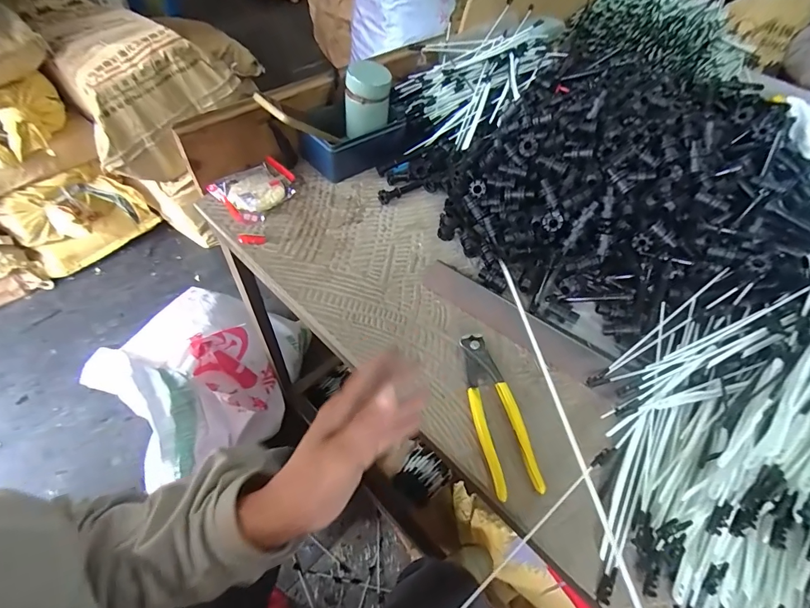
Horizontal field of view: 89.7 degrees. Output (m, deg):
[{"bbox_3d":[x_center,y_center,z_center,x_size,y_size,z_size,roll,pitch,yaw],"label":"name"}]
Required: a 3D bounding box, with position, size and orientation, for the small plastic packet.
[{"bbox_3d":[-0.201,-0.159,0.562,0.103,0.015,0.102,-35,63,-27],"label":"small plastic packet"}]

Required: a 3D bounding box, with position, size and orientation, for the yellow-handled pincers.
[{"bbox_3d":[0.087,0.104,0.405,0.047,0.014,0.161,-8,54,-11],"label":"yellow-handled pincers"}]

